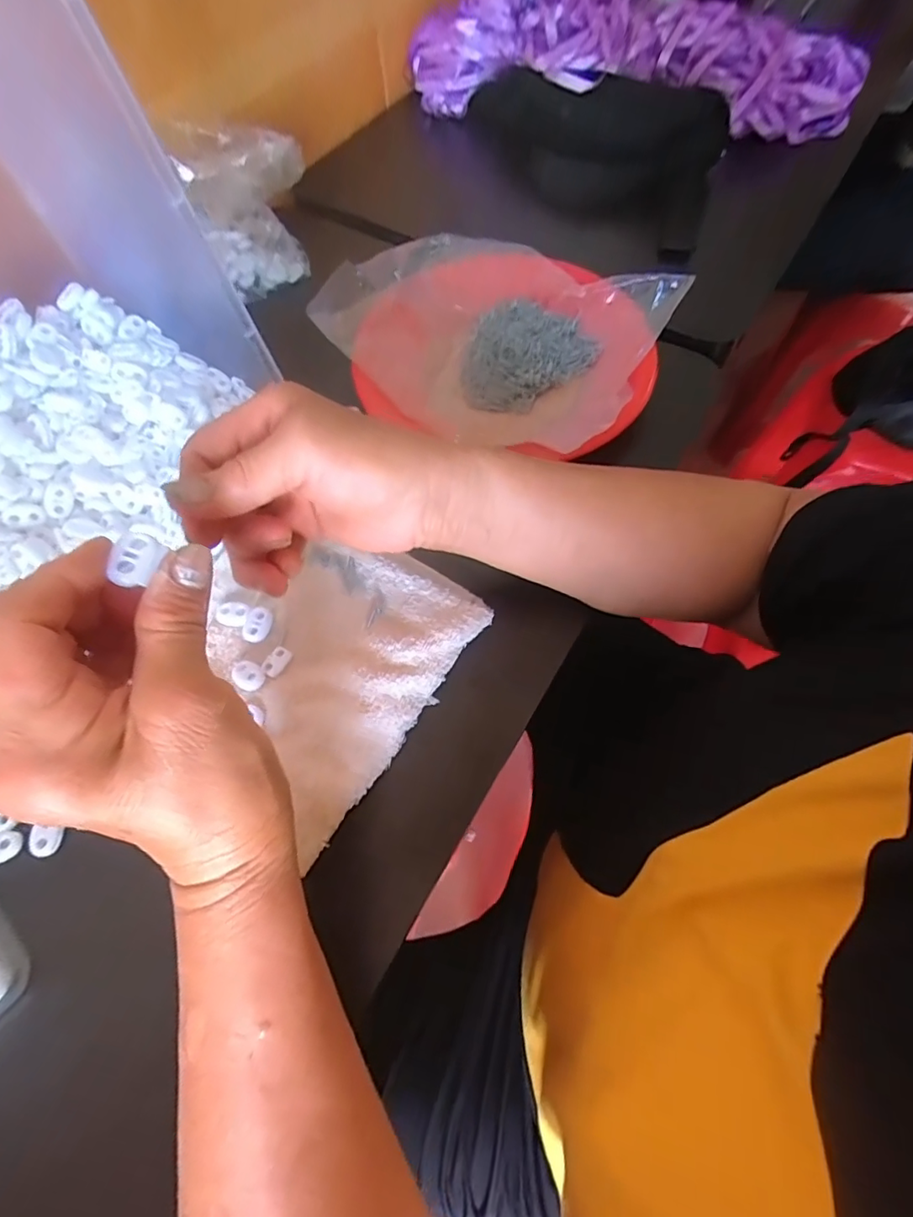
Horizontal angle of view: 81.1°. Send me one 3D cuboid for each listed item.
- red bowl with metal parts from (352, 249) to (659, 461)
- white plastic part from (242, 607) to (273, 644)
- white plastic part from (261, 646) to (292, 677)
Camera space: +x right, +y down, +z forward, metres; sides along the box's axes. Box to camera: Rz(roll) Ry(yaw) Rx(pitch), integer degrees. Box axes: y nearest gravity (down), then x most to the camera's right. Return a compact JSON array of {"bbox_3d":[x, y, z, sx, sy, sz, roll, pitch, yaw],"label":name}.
[{"bbox_3d":[0.045,-0.206,0.429,0.221,0.055,0.207,-1,65,2],"label":"red bowl with metal parts"},{"bbox_3d":[-0.123,0.010,0.330,0.016,0.005,0.021,19,67,11],"label":"white plastic part"},{"bbox_3d":[-0.108,0.032,0.320,0.013,0.004,0.019,27,69,14],"label":"white plastic part"}]

